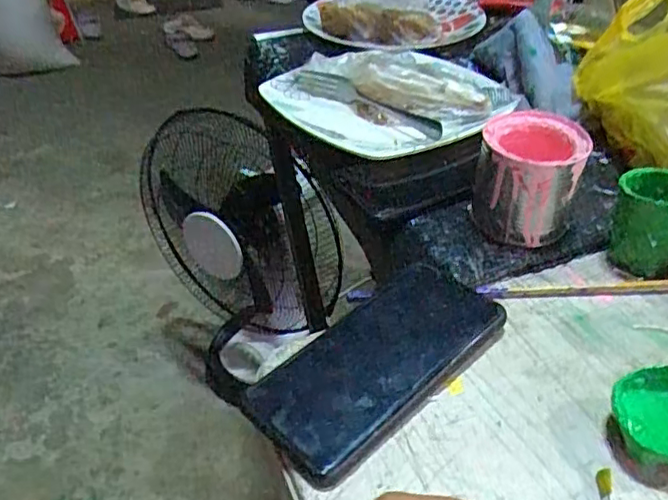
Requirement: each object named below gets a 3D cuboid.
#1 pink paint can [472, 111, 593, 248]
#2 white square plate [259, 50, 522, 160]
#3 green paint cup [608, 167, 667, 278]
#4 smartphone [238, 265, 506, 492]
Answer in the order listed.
[{"bbox_3d":[0.141,-0.049,0.444,0.071,0.079,0.073,11,41,15],"label":"pink paint can"},{"bbox_3d":[0.059,-0.154,0.580,0.201,0.043,0.205,-23,44,-24],"label":"white square plate"},{"bbox_3d":[0.217,-0.021,0.417,0.046,0.065,0.049,-1,39,1],"label":"green paint cup"},{"bbox_3d":[0.027,0.064,0.365,0.161,0.017,0.079,-32,48,-32],"label":"smartphone"}]

